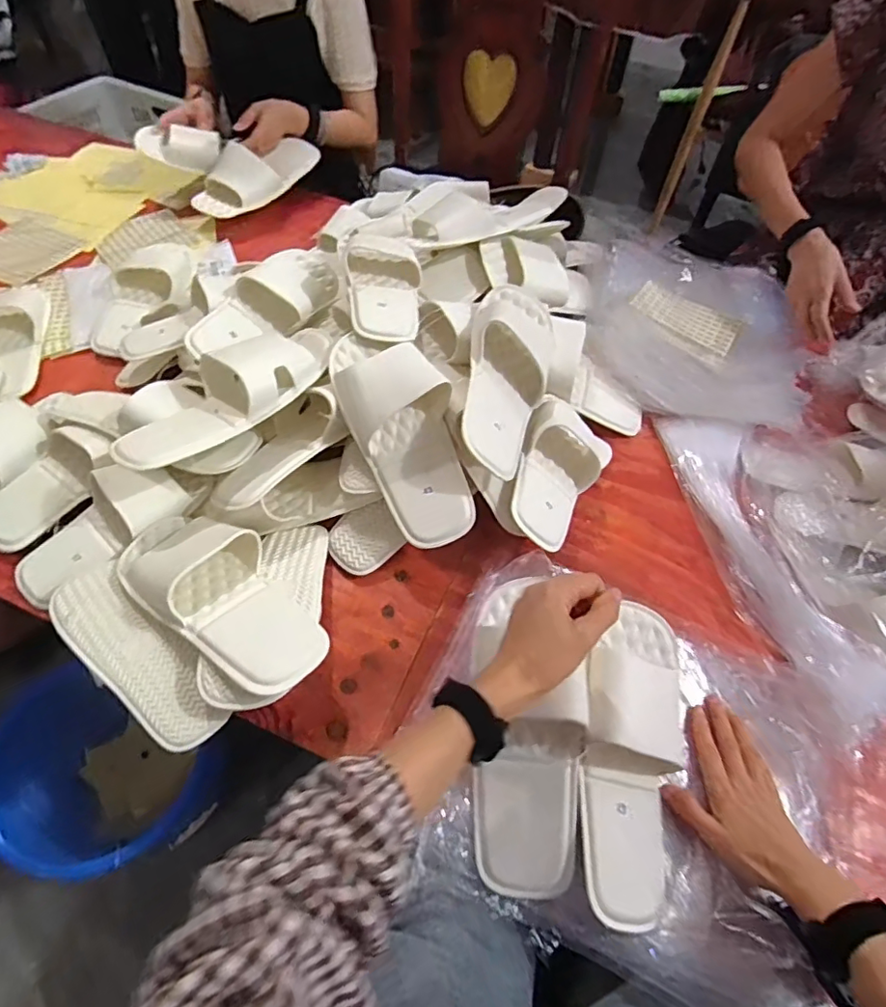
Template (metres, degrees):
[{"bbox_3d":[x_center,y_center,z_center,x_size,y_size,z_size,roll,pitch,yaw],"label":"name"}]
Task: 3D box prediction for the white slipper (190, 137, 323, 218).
[{"bbox_3d":[-0.347,-0.617,1.037,0.091,0.099,0.249,33,61,18],"label":"white slipper"}]

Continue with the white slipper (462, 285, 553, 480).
[{"bbox_3d":[0.071,-0.145,0.654,0.121,0.073,0.267,31,56,-29],"label":"white slipper"}]

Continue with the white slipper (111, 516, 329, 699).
[{"bbox_3d":[-0.229,0.095,0.561,0.126,0.064,0.262,-36,65,-23],"label":"white slipper"}]

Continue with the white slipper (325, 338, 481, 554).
[{"bbox_3d":[-0.037,-0.082,0.611,0.111,0.062,0.263,-21,84,-16],"label":"white slipper"}]

